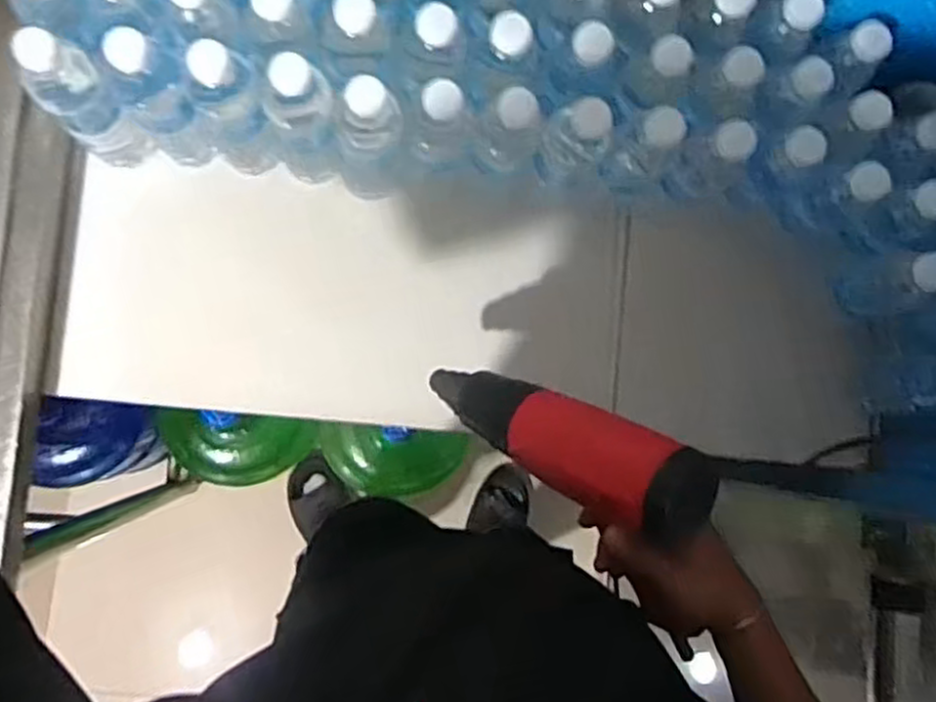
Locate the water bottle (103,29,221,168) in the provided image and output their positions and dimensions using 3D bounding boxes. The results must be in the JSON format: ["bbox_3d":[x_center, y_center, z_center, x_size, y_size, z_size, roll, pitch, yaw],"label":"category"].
[{"bbox_3d":[-0.277,-0.221,0.680,0.052,0.203,0.057,0,86,-7],"label":"water bottle"}]

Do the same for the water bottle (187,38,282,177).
[{"bbox_3d":[-0.212,-0.210,0.690,0.055,0.216,0.053,0,86,-7],"label":"water bottle"}]

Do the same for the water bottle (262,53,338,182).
[{"bbox_3d":[-0.150,-0.202,0.688,0.054,0.196,0.053,0,86,-7],"label":"water bottle"}]

